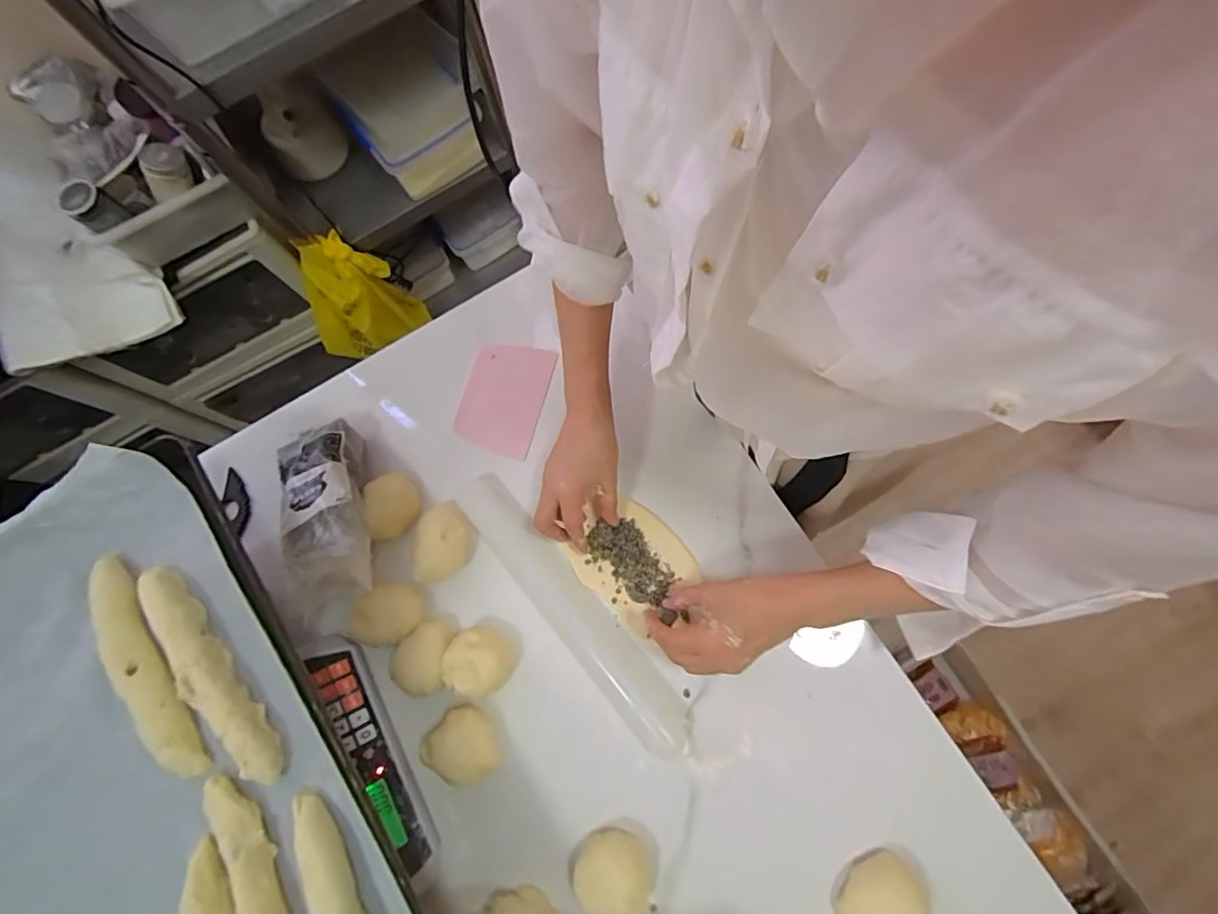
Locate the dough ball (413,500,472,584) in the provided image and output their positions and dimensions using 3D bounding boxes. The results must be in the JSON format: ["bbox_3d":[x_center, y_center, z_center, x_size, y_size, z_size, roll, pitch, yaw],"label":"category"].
[{"bbox_3d":[-0.168,0.086,0.546,0.051,0.029,0.079,7,76,8],"label":"dough ball"}]

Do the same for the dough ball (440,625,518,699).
[{"bbox_3d":[-0.120,0.188,0.505,0.059,0.043,0.056,-1,75,5],"label":"dough ball"}]

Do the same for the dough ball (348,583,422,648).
[{"bbox_3d":[-0.217,0.152,0.525,0.065,0.044,0.060,-44,75,-6],"label":"dough ball"}]

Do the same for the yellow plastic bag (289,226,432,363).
[{"bbox_3d":[-0.572,-0.333,1.191,0.226,0.295,0.139,-8,74,3],"label":"yellow plastic bag"}]

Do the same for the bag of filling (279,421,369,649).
[{"bbox_3d":[-0.274,0.059,0.518,0.088,0.052,0.221,-19,59,-3],"label":"bag of filling"}]

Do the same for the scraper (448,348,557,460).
[{"bbox_3d":[-0.118,-0.066,0.598,0.092,0.009,0.121,14,79,13],"label":"scraper"}]

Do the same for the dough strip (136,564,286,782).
[{"bbox_3d":[-0.321,0.169,0.432,0.028,0.026,0.198,-41,75,-6],"label":"dough strip"}]

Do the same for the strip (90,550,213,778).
[{"bbox_3d":[-0.377,0.166,0.436,0.027,0.026,0.193,-36,74,-5],"label":"strip"}]

